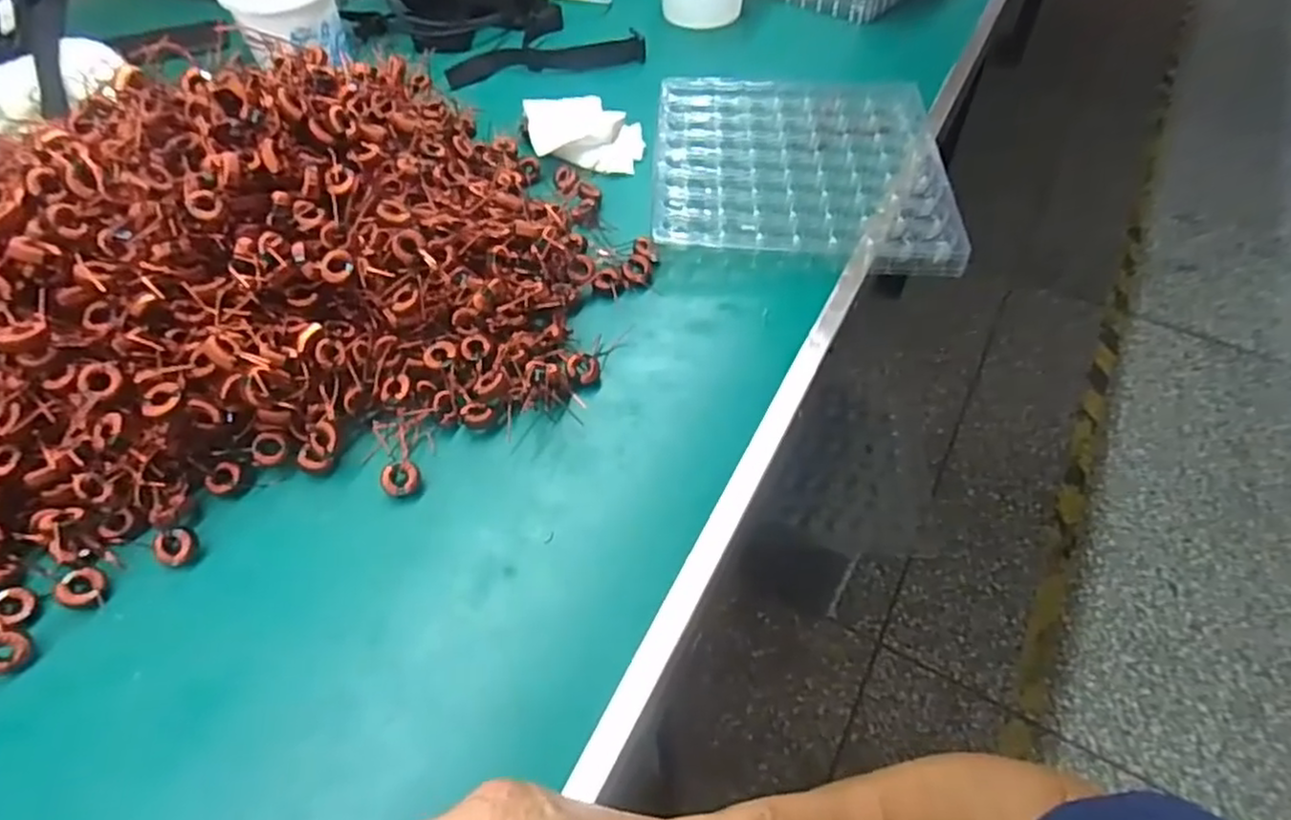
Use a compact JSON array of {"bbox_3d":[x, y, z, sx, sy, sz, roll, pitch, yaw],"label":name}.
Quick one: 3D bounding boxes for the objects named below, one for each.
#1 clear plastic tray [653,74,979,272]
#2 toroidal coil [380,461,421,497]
[{"bbox_3d":[0.157,-0.253,0.727,0.281,0.028,0.292,2,54,3],"label":"clear plastic tray"},{"bbox_3d":[-0.178,0.050,0.515,0.027,0.011,0.025,1,79,-8],"label":"toroidal coil"}]

